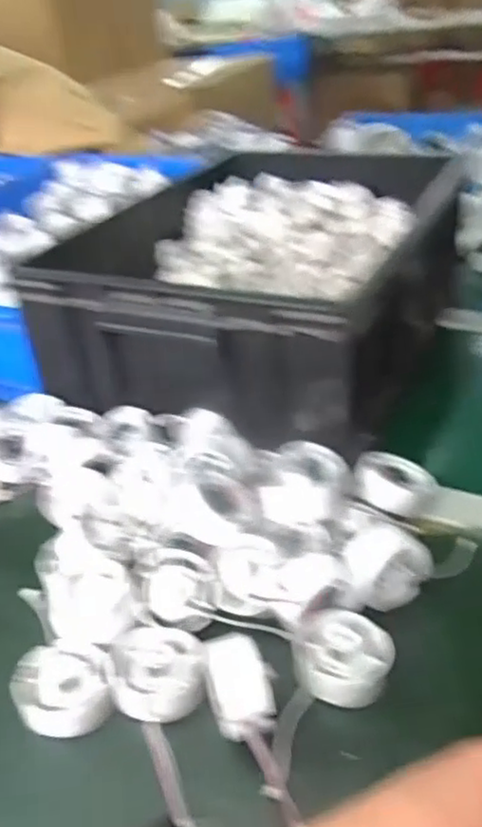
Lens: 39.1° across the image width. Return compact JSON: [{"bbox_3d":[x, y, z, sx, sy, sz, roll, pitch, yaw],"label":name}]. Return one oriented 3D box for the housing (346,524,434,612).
[{"bbox_3d":[0.103,0.107,0.473,0.059,0.045,0.034,-14,35,-10],"label":"housing"}]

